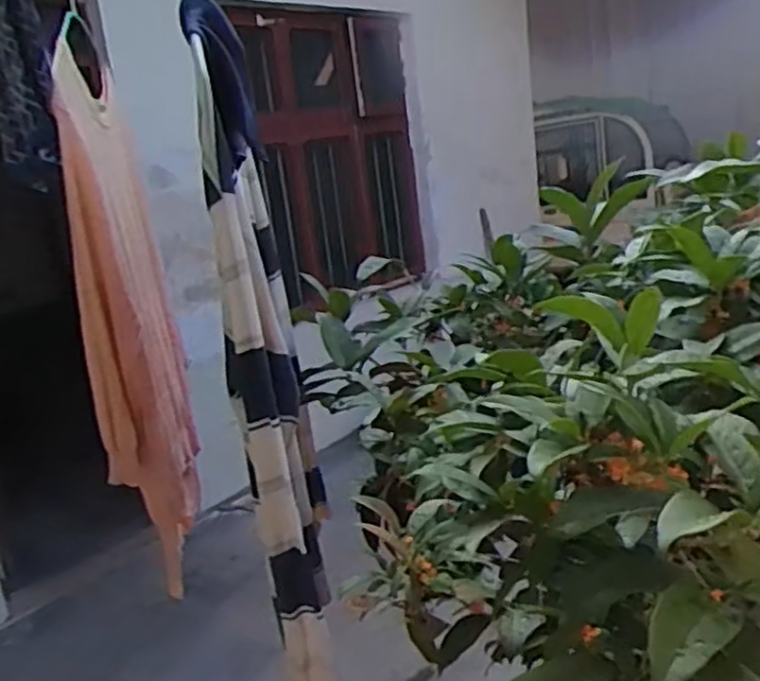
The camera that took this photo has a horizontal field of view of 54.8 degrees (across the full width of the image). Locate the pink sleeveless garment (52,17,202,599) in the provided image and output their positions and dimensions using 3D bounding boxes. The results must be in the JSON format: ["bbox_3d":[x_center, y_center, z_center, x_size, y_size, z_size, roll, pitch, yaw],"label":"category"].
[{"bbox_3d":[-0.327,-0.018,0.961,0.083,0.618,0.340,-10,14,-9],"label":"pink sleeveless garment"}]

